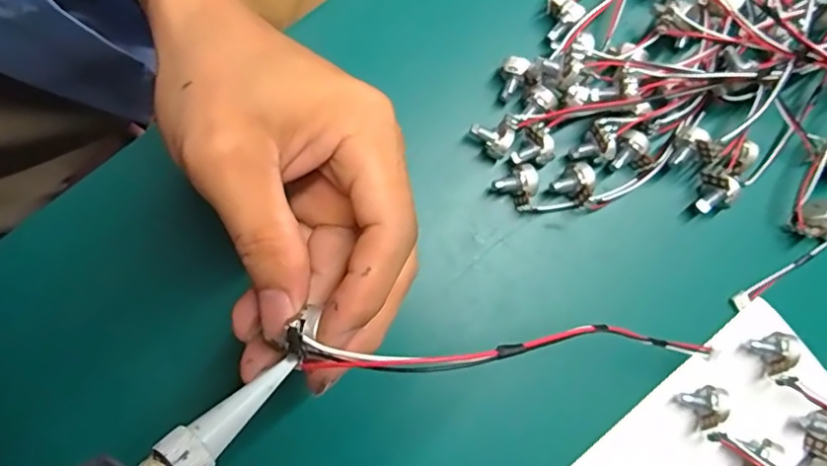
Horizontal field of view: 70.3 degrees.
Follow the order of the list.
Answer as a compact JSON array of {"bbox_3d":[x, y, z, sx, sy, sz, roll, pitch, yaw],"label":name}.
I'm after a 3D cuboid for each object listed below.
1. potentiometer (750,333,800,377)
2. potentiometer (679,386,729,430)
[{"bbox_3d":[0.172,0.056,0.278,0.014,0.018,0.018,-34,86,-6],"label":"potentiometer"},{"bbox_3d":[0.138,0.081,0.276,0.016,0.014,0.018,-32,86,-6],"label":"potentiometer"}]

